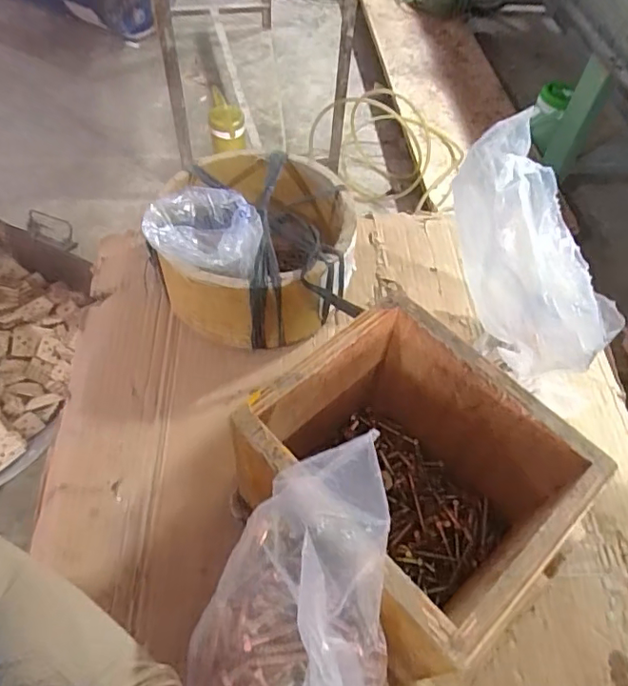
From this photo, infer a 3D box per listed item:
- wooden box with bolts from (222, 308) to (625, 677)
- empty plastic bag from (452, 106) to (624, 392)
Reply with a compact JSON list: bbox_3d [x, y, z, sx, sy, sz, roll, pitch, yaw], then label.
[{"bbox_3d":[0.069,0.111,0.428,0.173,0.154,0.200,-36,65,-25],"label":"wooden box with bolts"},{"bbox_3d":[0.194,-0.077,0.452,0.112,0.136,0.194,1,55,-4],"label":"empty plastic bag"}]

